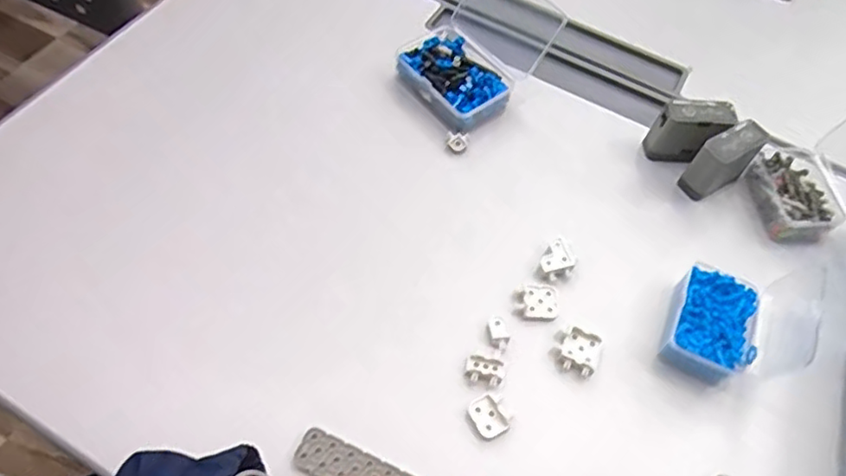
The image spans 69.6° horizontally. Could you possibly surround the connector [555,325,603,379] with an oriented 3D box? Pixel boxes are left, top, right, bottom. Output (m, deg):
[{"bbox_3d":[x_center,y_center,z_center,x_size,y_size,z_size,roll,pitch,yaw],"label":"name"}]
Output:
[{"bbox_3d":[0.106,0.078,0.419,0.030,0.007,0.031,20,59,9],"label":"connector"}]

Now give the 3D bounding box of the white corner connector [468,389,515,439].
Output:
[{"bbox_3d":[0.044,0.113,0.392,0.024,0.006,0.026,-27,64,-19],"label":"white corner connector"}]

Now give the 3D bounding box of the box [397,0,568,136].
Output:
[{"bbox_3d":[0.045,-0.161,0.518,0.115,0.070,0.098,-38,68,-23],"label":"box"}]

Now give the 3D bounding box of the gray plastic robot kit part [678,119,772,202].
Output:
[{"bbox_3d":[0.240,-0.061,0.488,0.060,0.059,0.024,-26,63,-18],"label":"gray plastic robot kit part"}]

